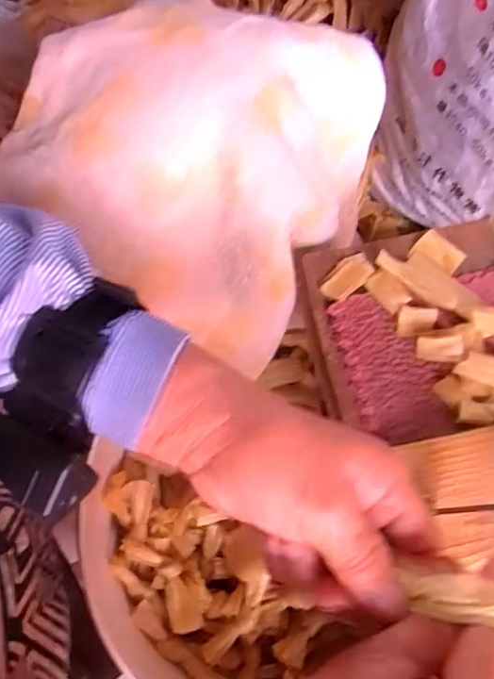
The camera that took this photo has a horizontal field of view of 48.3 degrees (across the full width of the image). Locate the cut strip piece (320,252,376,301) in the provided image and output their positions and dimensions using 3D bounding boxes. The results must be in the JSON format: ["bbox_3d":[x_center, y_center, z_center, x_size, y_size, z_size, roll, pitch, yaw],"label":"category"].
[{"bbox_3d":[0.069,-0.043,0.374,0.039,0.004,0.020,-44,81,-11],"label":"cut strip piece"}]

